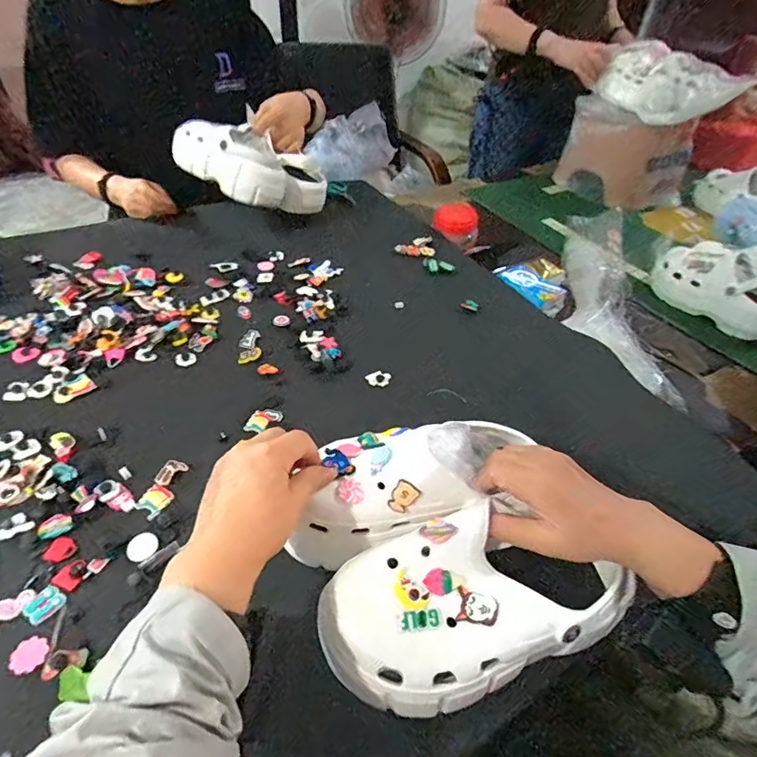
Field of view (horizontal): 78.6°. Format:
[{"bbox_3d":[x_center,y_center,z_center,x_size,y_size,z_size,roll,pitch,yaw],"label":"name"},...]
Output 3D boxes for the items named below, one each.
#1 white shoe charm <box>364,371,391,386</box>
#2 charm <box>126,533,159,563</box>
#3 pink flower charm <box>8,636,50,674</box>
[{"bbox_3d":[0.000,0.000,0.598,0.032,0.012,0.017,0,44,-5],"label":"white shoe charm"},{"bbox_3d":[-0.214,0.152,0.419,0.026,0.004,0.026,2,44,-2],"label":"charm"},{"bbox_3d":[-0.268,0.210,0.353,0.026,0.004,0.024,1,44,-4],"label":"pink flower charm"}]

